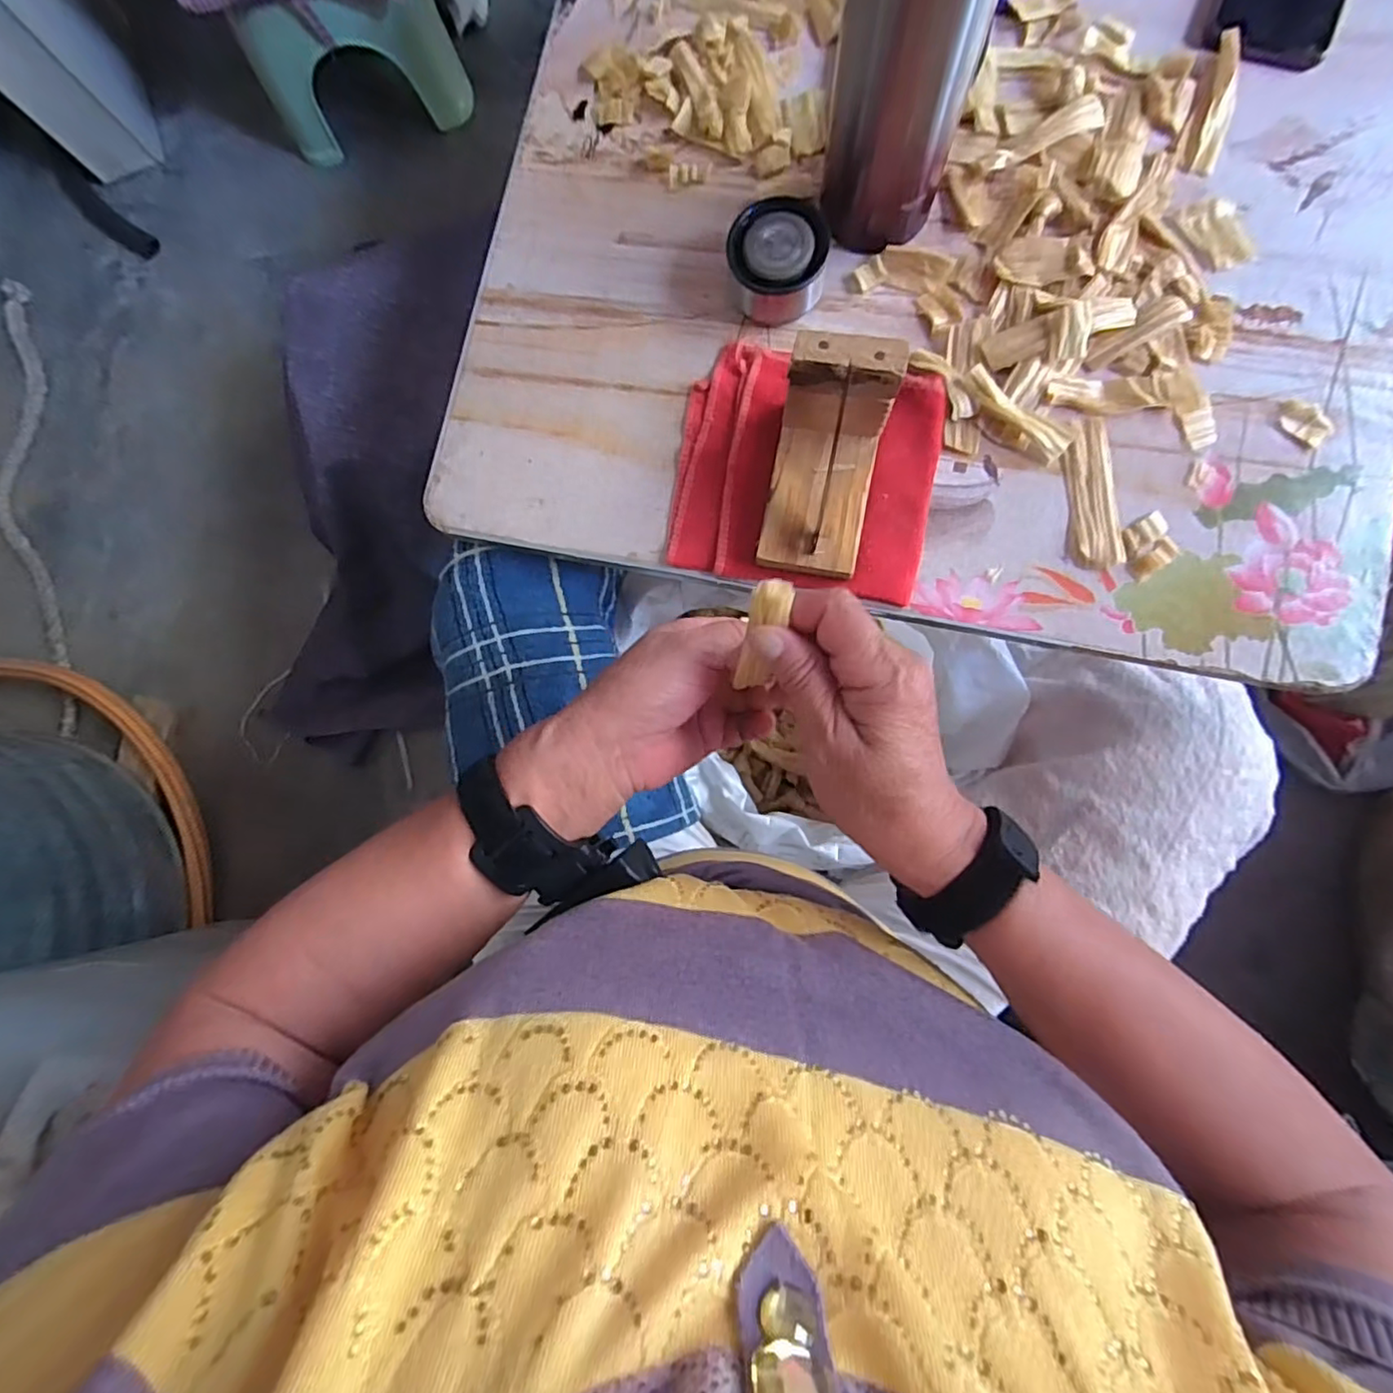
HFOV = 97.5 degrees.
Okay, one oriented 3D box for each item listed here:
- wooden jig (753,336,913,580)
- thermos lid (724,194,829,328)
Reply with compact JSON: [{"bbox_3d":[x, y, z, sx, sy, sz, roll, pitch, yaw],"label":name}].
[{"bbox_3d":[0.075,-0.134,0.357,0.060,0.082,0.105,12,84,6],"label":"wooden jig"},{"bbox_3d":[0.053,-0.283,0.398,0.063,0.040,0.064,12,84,6],"label":"thermos lid"}]

